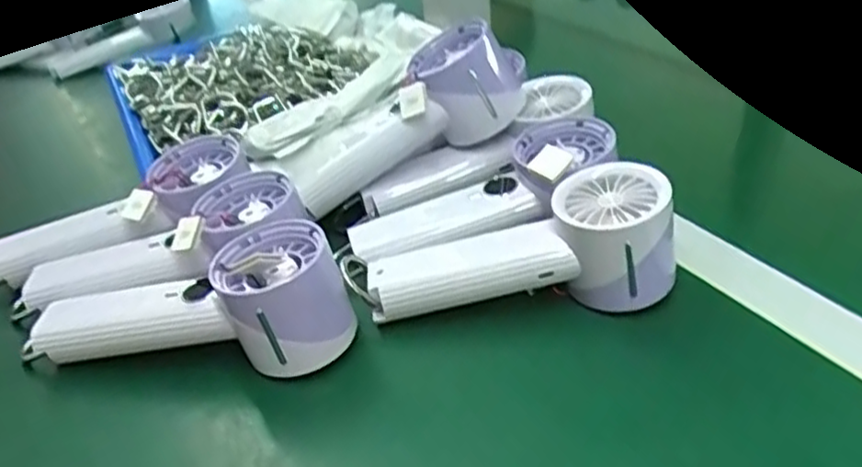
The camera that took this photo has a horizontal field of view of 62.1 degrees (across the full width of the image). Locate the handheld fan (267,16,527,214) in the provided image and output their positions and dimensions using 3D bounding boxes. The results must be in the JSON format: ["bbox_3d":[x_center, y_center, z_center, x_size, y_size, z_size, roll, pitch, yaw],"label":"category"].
[{"bbox_3d":[-0.023,-0.073,0.487,0.169,0.057,0.075,-29,34,9],"label":"handheld fan"}]

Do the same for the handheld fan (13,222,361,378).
[{"bbox_3d":[-0.137,0.036,0.393,0.188,0.060,0.062,1,35,8],"label":"handheld fan"}]

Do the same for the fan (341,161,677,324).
[{"bbox_3d":[0.047,0.018,0.407,0.179,0.064,0.058,-14,33,10],"label":"fan"}]

